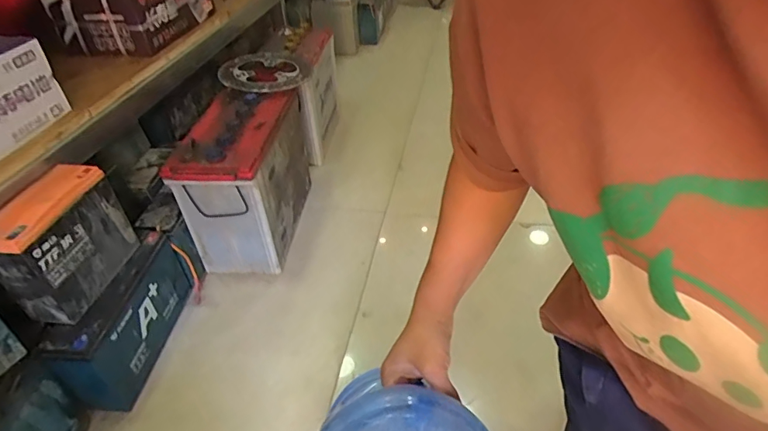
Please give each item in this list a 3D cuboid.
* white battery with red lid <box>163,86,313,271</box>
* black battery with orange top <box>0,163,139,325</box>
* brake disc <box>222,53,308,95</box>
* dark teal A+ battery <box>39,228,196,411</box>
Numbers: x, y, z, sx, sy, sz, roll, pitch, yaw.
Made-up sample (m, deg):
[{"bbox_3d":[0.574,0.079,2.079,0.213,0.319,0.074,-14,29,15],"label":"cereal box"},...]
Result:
[{"bbox_3d":[-0.275,-0.083,1.033,0.162,0.302,0.369,3,40,8],"label":"white battery with red lid"},{"bbox_3d":[-0.478,0.038,0.715,0.069,0.170,0.187,3,40,9],"label":"black battery with orange top"},{"bbox_3d":[-0.284,-0.339,1.115,0.194,0.030,0.196,-12,50,-19],"label":"brake disc"},{"bbox_3d":[-0.437,0.166,0.813,0.076,0.164,0.289,2,40,7],"label":"dark teal A+ battery"}]

